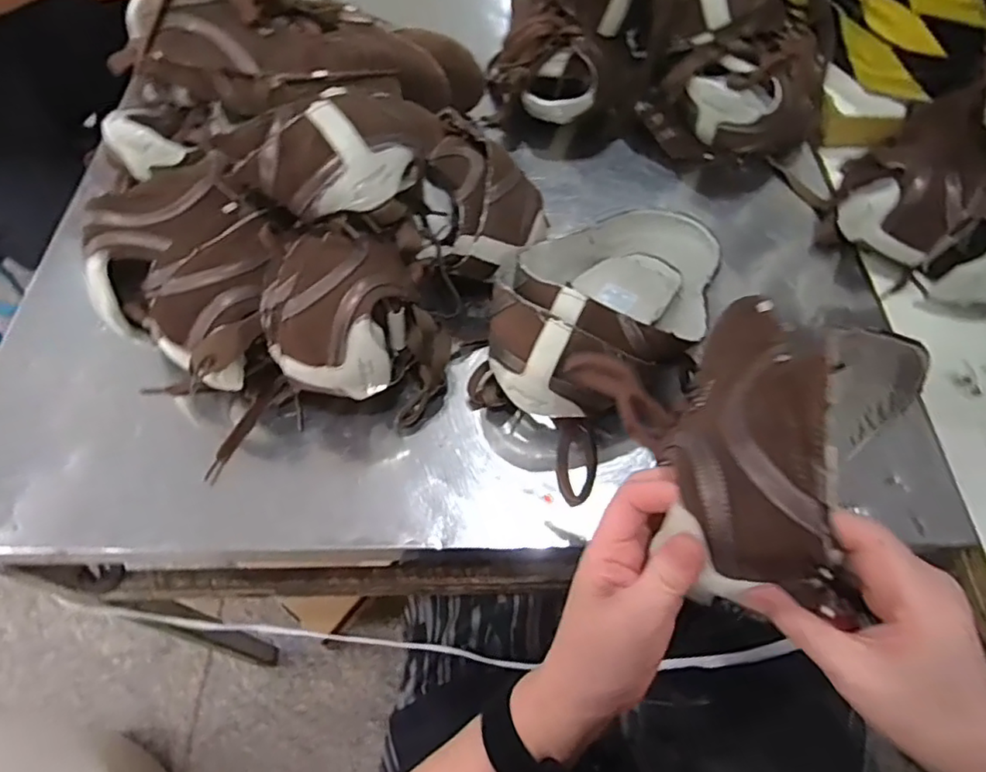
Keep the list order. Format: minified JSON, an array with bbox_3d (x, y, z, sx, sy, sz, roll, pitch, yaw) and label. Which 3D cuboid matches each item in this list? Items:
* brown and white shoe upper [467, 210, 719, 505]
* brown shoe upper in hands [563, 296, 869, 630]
[{"bbox_3d":[0.099,-0.062,0.522,0.155,0.118,0.261,33,52,18],"label":"brown and white shoe upper"},{"bbox_3d":[0.128,0.024,0.322,0.113,0.088,0.186,-8,59,-5],"label":"brown shoe upper in hands"}]

